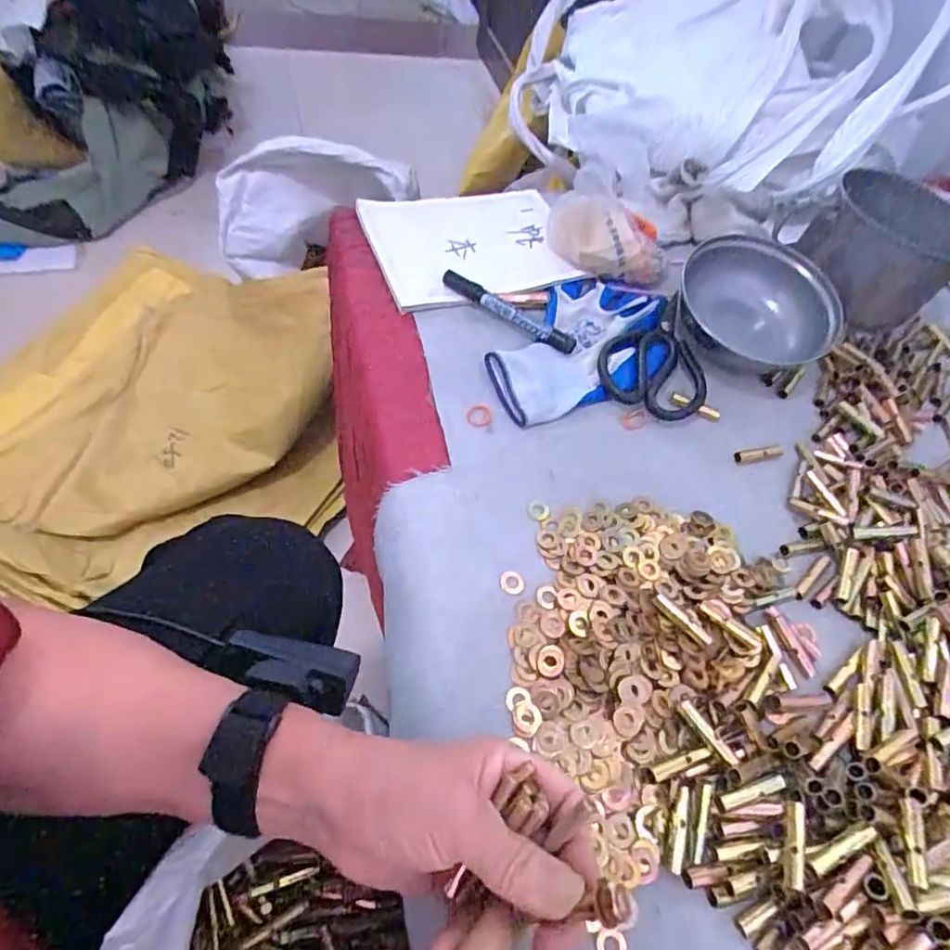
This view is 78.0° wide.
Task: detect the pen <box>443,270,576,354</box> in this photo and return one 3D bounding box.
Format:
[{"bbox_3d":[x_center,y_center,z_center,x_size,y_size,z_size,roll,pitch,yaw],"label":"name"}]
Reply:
[{"bbox_3d":[0.029,-0.146,0.523,0.132,0.022,0.022,26,61,13],"label":"pen"}]

